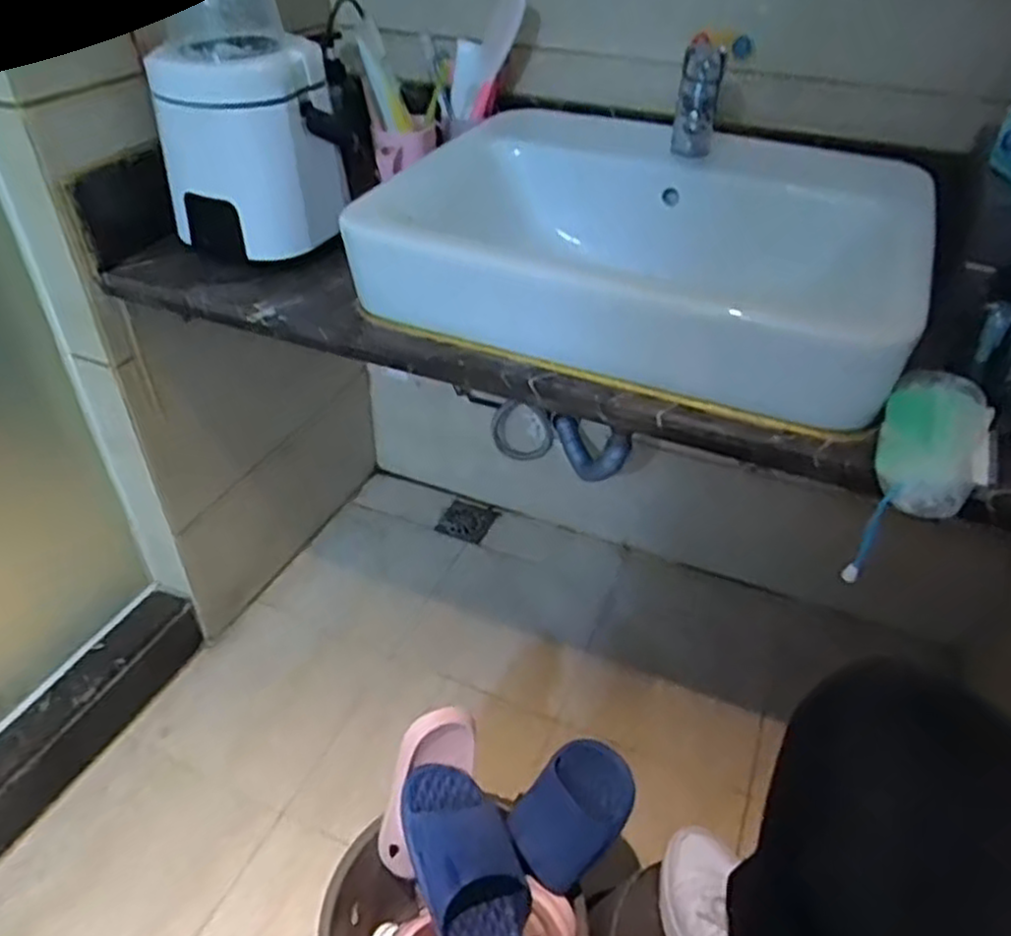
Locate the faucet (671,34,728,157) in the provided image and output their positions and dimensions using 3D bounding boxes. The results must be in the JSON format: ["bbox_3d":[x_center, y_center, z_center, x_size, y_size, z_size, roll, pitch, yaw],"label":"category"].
[{"bbox_3d":[0.214,-0.406,0.841,0.047,0.115,0.108,12,40,12],"label":"faucet"}]

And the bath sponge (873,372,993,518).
[{"bbox_3d":[0.337,-0.022,0.594,0.082,0.051,0.130,25,44,26],"label":"bath sponge"}]

